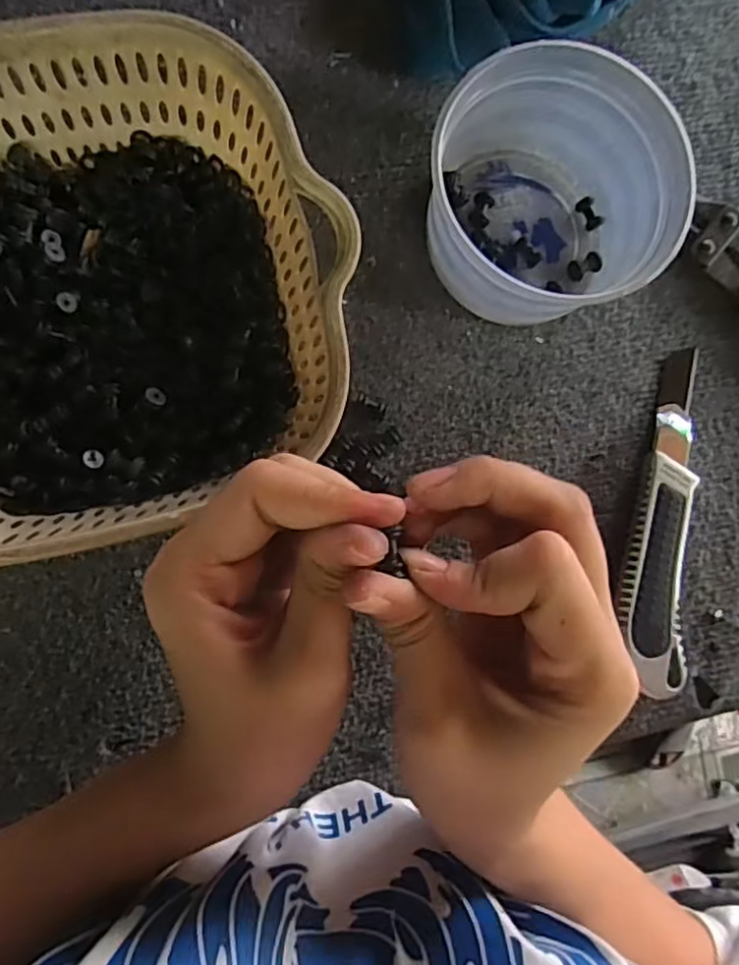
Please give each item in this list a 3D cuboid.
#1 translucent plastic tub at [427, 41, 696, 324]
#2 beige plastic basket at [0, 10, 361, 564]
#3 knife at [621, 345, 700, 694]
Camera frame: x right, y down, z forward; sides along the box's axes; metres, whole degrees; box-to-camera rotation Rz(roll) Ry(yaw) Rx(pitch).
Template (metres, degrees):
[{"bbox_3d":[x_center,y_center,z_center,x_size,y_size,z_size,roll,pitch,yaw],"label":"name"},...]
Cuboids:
[{"bbox_3d":[0.085,-0.135,0.315,0.104,0.068,0.112,0,87,-8],"label":"translucent plastic tub"},{"bbox_3d":[-0.116,-0.071,0.276,0.211,0.081,0.192,-13,89,-8],"label":"beige plastic basket"},{"bbox_3d":[0.152,0.017,0.339,0.034,0.021,0.179,9,86,-7],"label":"knife"}]

